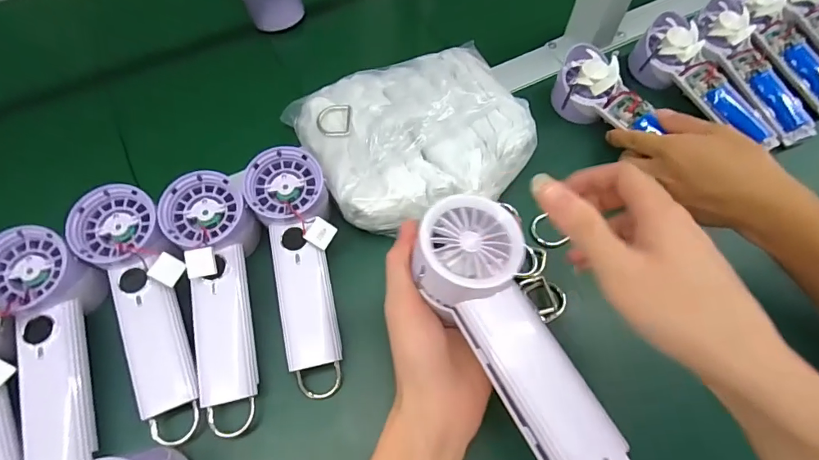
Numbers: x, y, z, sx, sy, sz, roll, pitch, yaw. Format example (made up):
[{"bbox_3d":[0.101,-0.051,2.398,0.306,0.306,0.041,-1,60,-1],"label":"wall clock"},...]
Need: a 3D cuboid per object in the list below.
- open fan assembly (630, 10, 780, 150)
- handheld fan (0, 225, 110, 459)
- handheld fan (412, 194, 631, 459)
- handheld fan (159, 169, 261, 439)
[{"bbox_3d":[0.305,-0.152,0.467,0.056,0.047,0.163,-29,65,-16],"label":"open fan assembly"},{"bbox_3d":[-0.258,0.087,0.332,0.063,0.046,0.177,-15,78,-9],"label":"handheld fan"},{"bbox_3d":[0.059,0.061,0.266,0.060,0.035,0.168,-23,74,-13],"label":"handheld fan"},{"bbox_3d":[-0.144,0.049,0.346,0.059,0.040,0.192,-11,77,-7],"label":"handheld fan"}]

